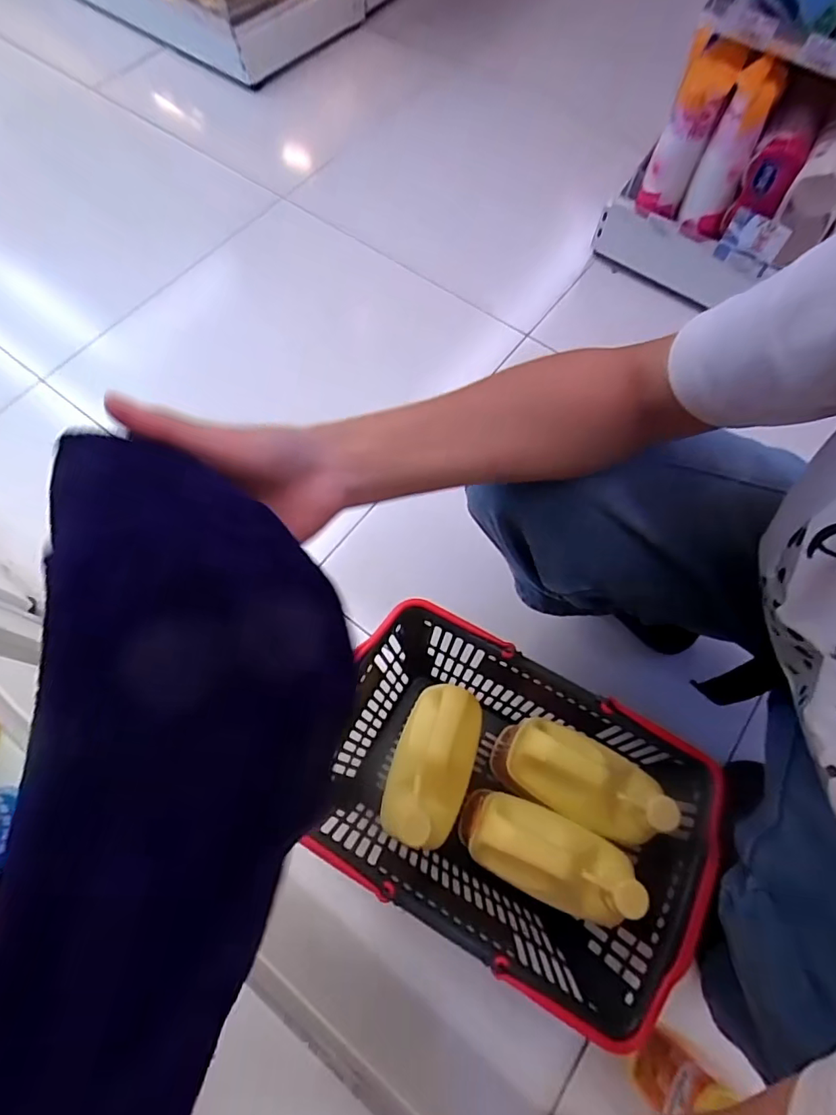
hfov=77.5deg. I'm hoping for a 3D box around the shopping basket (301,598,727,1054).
[{"bbox_3d":[0.082,0.248,0.551,0.352,0.222,0.247,28,70,10],"label":"shopping basket"}]

